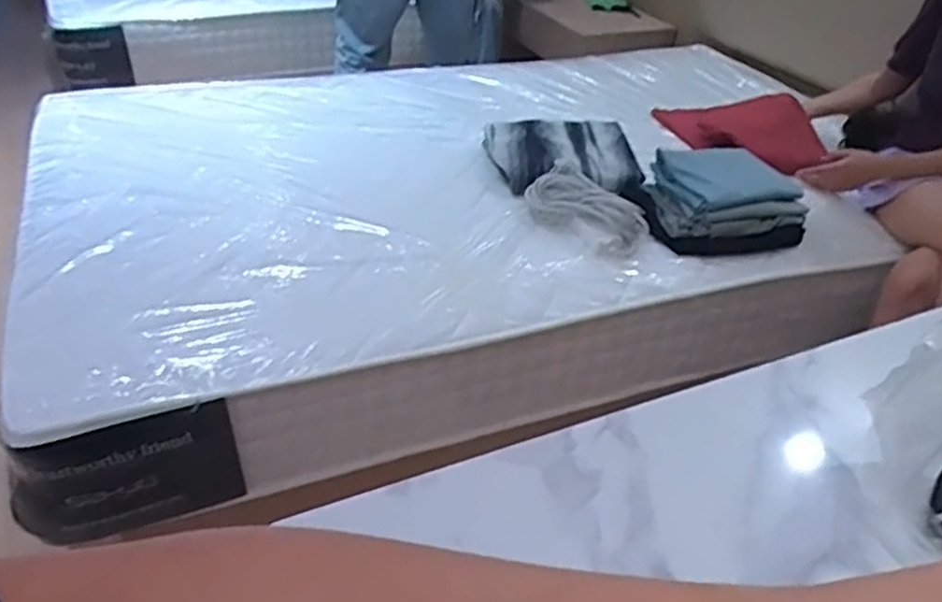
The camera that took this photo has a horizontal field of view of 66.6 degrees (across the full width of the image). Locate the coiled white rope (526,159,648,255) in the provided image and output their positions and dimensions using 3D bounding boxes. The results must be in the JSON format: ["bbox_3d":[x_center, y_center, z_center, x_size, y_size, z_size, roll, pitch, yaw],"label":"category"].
[{"bbox_3d":[0.214,-0.176,1.346,0.236,0.108,0.103,29,43,30],"label":"coiled white rope"}]

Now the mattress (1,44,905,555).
[{"bbox_3d":[-0.034,-0.252,1.570,1.643,0.233,1.089,-10,41,-21],"label":"mattress"}]

